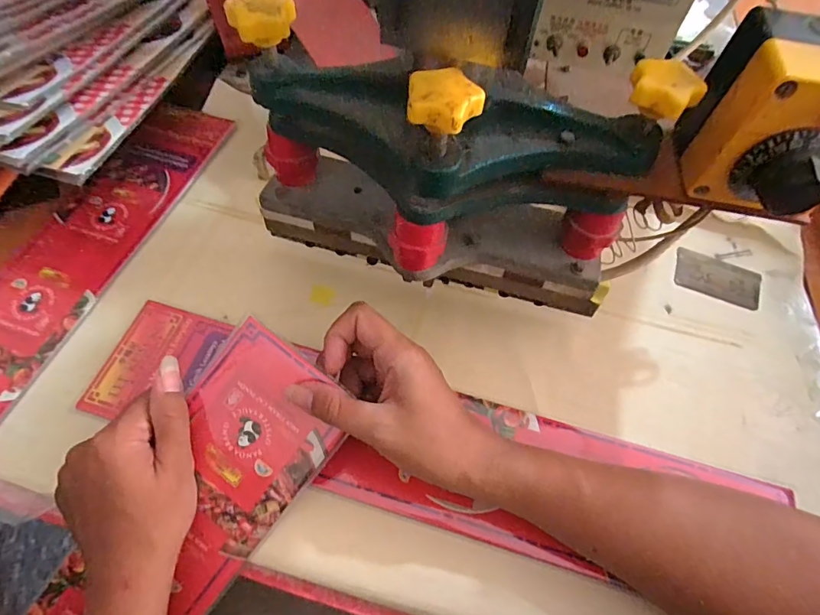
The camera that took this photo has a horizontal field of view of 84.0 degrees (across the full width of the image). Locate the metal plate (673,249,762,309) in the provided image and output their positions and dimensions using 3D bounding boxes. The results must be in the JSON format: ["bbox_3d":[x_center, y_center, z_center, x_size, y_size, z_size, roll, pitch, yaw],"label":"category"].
[{"bbox_3d":[0.307,-0.029,0.455,0.079,0.004,0.049,23,63,15],"label":"metal plate"}]

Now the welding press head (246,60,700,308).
[{"bbox_3d":[0.016,-0.080,0.293,0.252,0.160,0.073,12,60,4],"label":"welding press head"}]

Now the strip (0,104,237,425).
[{"bbox_3d":[-0.338,0.000,0.396,0.109,0.010,0.537,17,62,7],"label":"strip"}]

